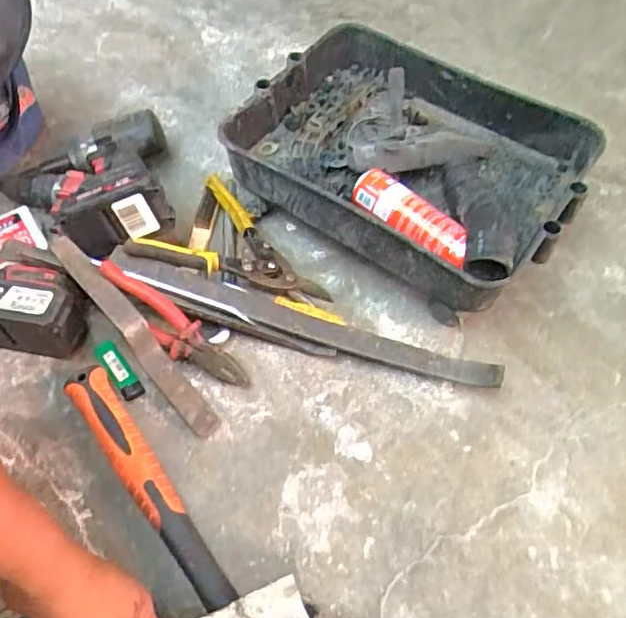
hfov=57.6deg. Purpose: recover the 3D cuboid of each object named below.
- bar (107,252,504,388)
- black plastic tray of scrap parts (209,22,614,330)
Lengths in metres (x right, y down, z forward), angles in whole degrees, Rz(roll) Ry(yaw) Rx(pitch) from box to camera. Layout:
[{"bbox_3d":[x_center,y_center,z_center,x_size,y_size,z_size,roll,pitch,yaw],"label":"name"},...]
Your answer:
[{"bbox_3d":[-0.012,0.015,0.646,0.446,0.071,0.048,13,57,8],"label":"bar"},{"bbox_3d":[0.124,-0.194,0.721,0.403,0.107,0.320,28,62,21],"label":"black plastic tray of scrap parts"}]

